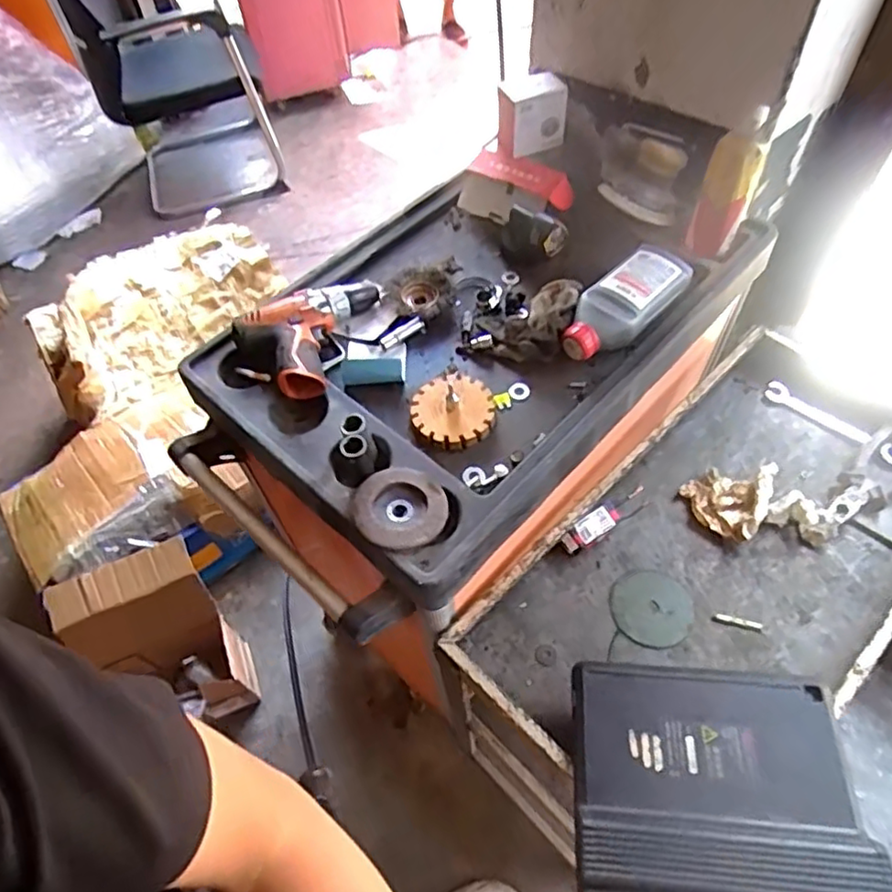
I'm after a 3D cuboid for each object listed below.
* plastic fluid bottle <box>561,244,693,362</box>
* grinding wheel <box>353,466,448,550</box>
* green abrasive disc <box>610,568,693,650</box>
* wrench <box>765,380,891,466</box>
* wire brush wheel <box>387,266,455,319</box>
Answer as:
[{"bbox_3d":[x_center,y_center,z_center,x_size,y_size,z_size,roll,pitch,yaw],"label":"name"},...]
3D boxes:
[{"bbox_3d":[0.201,-0.165,0.732,0.173,0.040,0.077,-41,63,-21],"label":"plastic fluid bottle"},{"bbox_3d":[-0.044,0.060,0.630,0.086,0.020,0.081,-2,56,3],"label":"grinding wheel"},{"bbox_3d":[0.245,0.193,0.764,0.092,0.005,0.092,0,63,0],"label":"green abrasive disc"},{"bbox_3d":[0.520,-0.032,0.859,0.033,0.018,0.181,-40,62,-21],"label":"wrench"},{"bbox_3d":[-0.031,-0.187,0.789,0.080,0.022,0.080,-19,66,-9],"label":"wire brush wheel"}]

